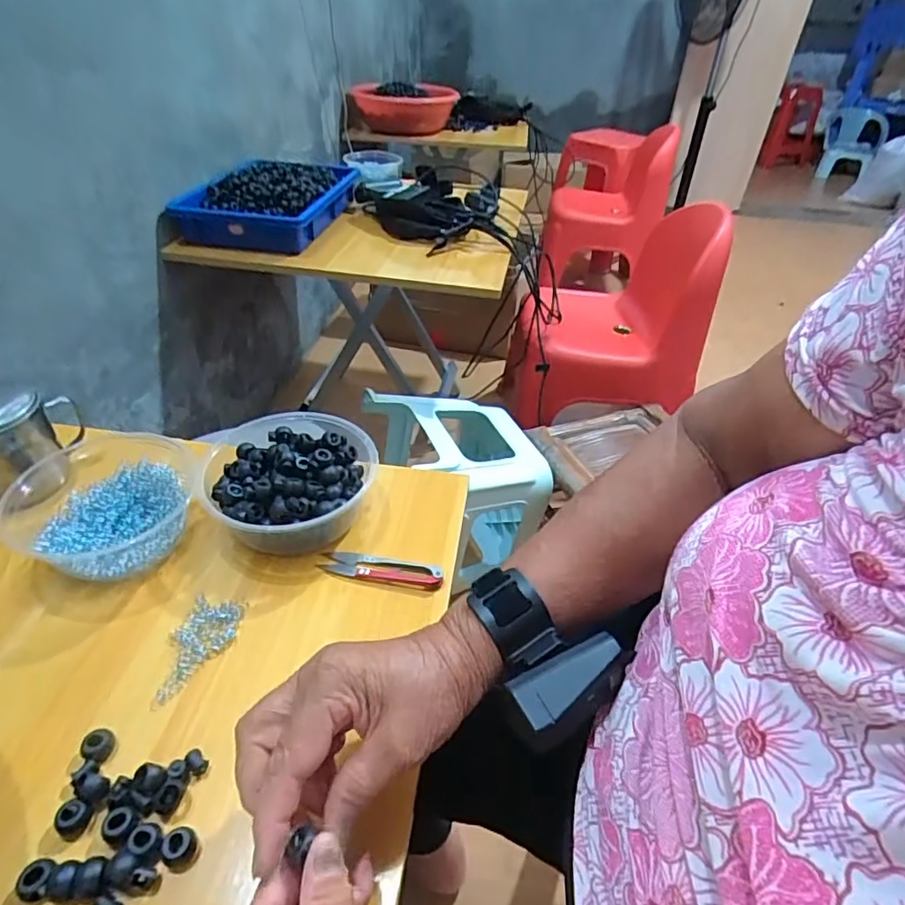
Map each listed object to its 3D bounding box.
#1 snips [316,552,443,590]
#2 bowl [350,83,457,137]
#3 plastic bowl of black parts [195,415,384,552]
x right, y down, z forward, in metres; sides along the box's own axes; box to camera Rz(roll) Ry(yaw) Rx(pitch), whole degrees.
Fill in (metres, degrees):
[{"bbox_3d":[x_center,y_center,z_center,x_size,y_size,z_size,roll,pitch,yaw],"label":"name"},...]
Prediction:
[{"bbox_3d":[-0.057,0.093,0.447,0.099,0.010,0.023,8,40,6],"label":"snips"},{"bbox_3d":[-0.139,-1.030,1.661,0.298,0.136,0.273,0,40,-4],"label":"bowl"},{"bbox_3d":[-0.142,0.028,0.475,0.139,0.056,0.140,17,42,16],"label":"plastic bowl of black parts"}]

